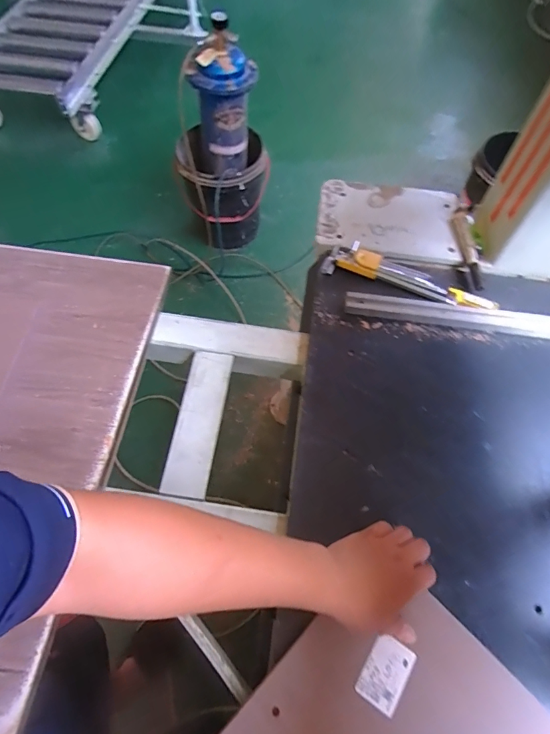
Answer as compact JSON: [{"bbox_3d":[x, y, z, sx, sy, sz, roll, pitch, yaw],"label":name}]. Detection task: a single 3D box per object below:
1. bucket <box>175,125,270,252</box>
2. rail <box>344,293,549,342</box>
[{"bbox_3d":[-0.197,-0.698,1.656,0.305,0.391,0.305,0,60,0],"label":"bucket"},{"bbox_3d":[0.319,-0.073,0.641,0.414,0.012,0.043,8,62,2],"label":"rail"}]

